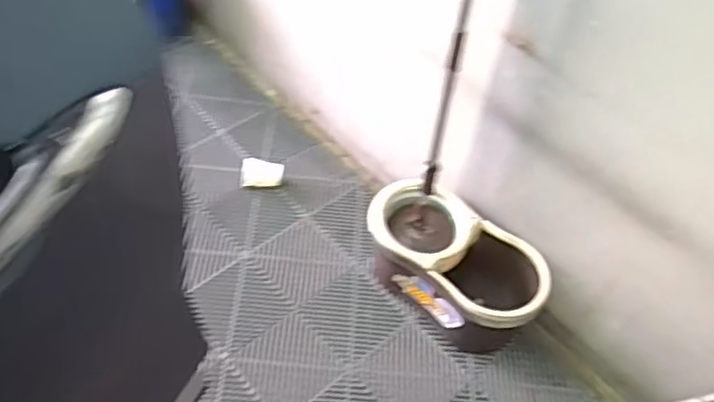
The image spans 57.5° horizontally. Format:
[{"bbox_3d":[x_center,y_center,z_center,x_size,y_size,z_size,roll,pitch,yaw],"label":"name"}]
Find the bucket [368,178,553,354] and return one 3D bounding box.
[{"bbox_3d":[0.228,0.152,1.520,0.418,0.260,0.225,38,57,24],"label":"bucket"}]

